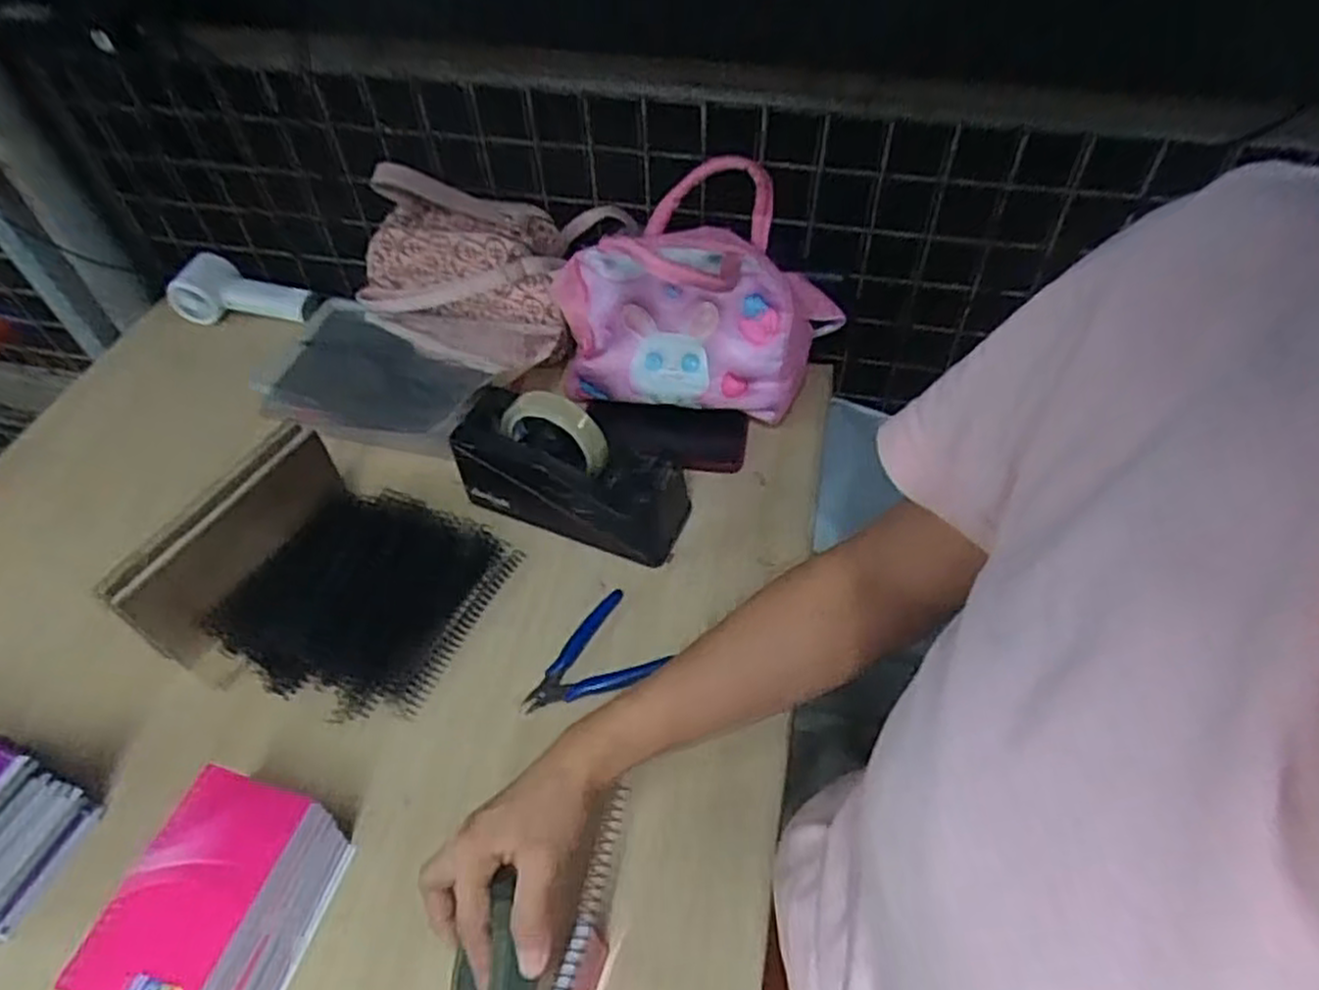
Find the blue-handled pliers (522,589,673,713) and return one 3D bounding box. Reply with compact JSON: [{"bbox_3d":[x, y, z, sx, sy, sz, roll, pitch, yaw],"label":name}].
[{"bbox_3d":[-0.058,0.136,0.621,0.114,0.015,0.078,-31,56,-21],"label":"blue-handled pliers"}]

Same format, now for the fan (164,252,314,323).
[{"bbox_3d":[-0.493,-0.238,0.911,0.151,0.061,0.057,3,49,-13],"label":"fan"}]

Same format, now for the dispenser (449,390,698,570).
[{"bbox_3d":[-0.079,-0.022,0.684,0.206,0.117,0.075,17,53,16],"label":"dispenser"}]

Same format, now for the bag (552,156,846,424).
[{"bbox_3d":[0.034,-0.170,0.701,0.256,0.197,0.125,-2,51,0],"label":"bag"}]

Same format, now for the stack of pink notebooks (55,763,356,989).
[{"bbox_3d":[-0.269,0.258,0.483,0.086,0.094,0.133,12,52,11],"label":"stack of pink notebooks"}]

